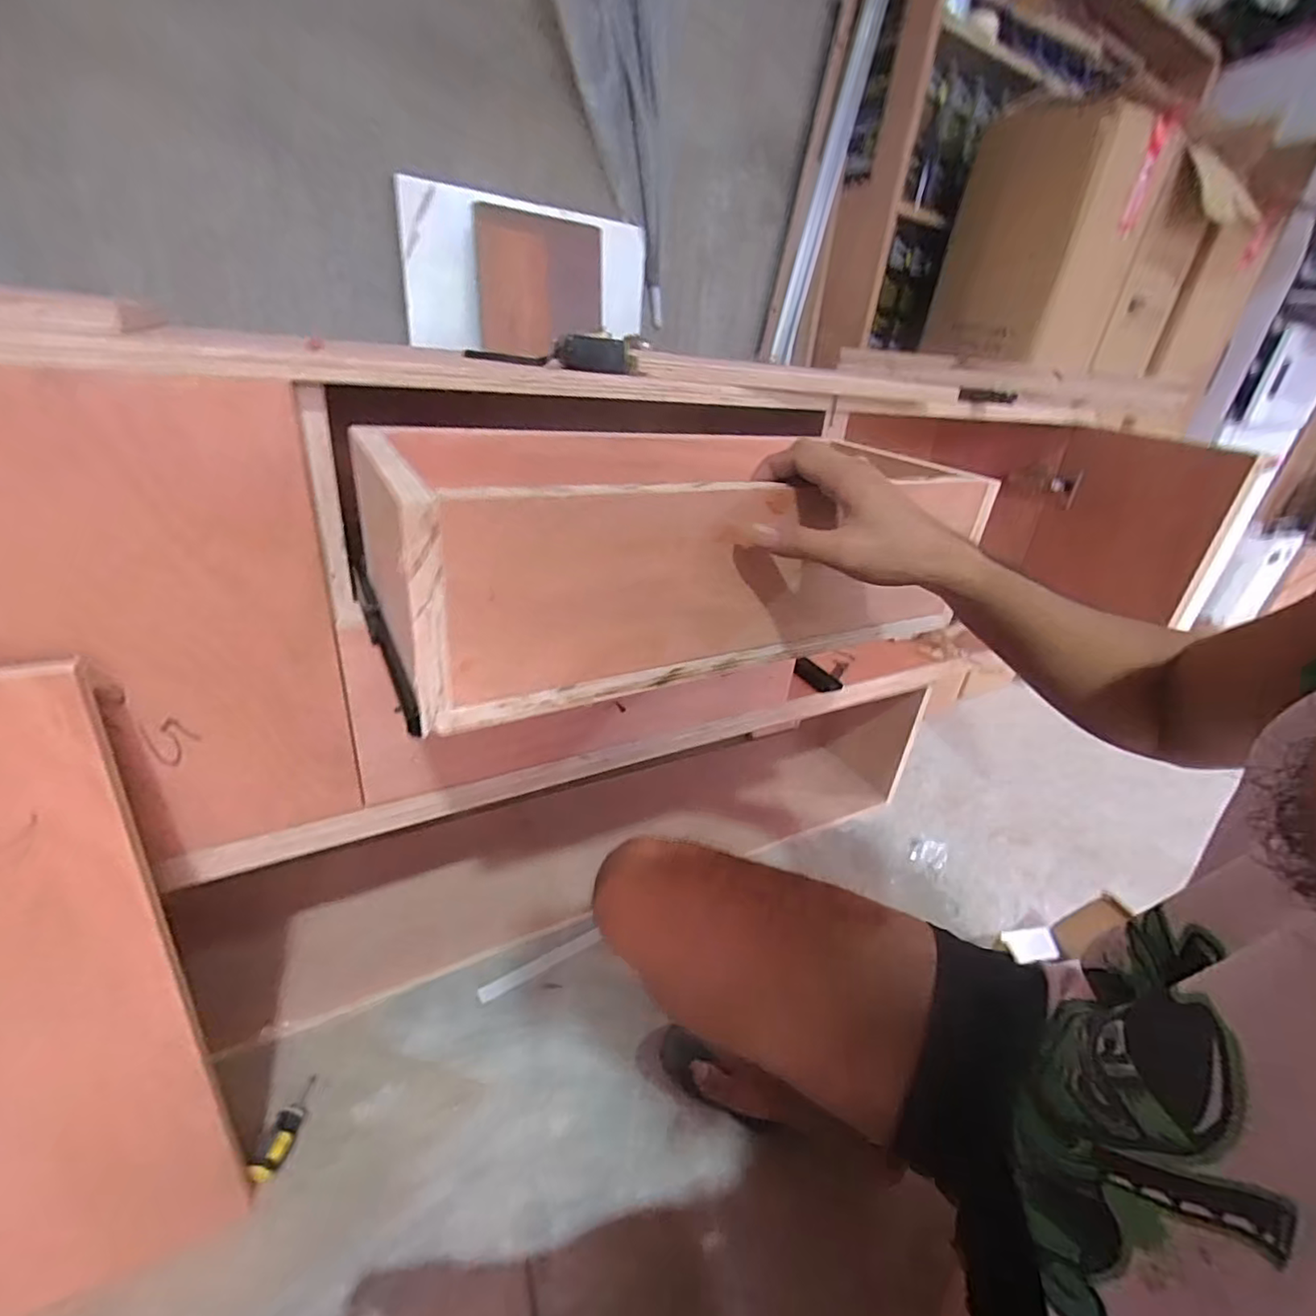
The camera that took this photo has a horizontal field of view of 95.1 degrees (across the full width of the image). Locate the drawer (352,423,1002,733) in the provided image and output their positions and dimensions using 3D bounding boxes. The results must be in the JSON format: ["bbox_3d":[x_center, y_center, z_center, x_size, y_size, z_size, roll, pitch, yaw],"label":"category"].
[{"bbox_3d":[0.021,-0.104,0.534,0.484,0.147,0.224,-9,31,-28],"label":"drawer"}]

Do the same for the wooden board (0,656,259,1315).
[{"bbox_3d":[-0.500,0.285,0.466,0.214,0.567,0.025,-9,21,-26],"label":"wooden board"}]

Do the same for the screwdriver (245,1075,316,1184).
[{"bbox_3d":[-0.410,0.511,0.665,0.030,0.030,0.105,4,28,-6],"label":"screwdriver"}]

